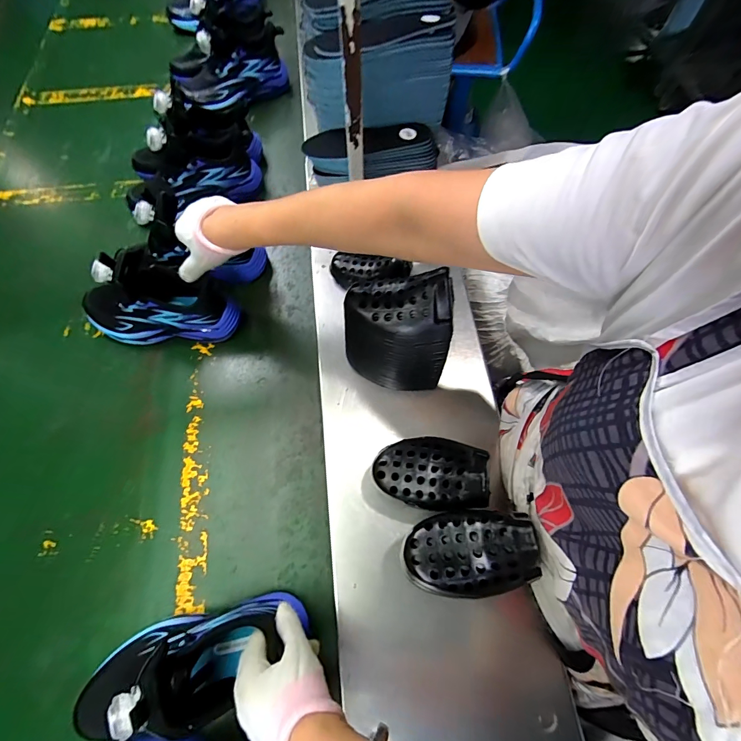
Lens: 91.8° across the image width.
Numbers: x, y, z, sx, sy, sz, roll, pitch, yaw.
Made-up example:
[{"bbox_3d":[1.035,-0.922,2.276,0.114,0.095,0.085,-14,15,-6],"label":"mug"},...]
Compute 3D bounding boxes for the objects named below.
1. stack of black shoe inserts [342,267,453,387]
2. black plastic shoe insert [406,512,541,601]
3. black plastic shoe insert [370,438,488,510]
[{"bbox_3d":[0.031,-0.043,0.457,0.124,0.174,0.088,6,66,1],"label":"stack of black shoe inserts"},{"bbox_3d":[0.096,0.172,0.337,0.120,0.048,0.074,-7,66,-5],"label":"black plastic shoe insert"},{"bbox_3d":[0.067,0.107,0.397,0.123,0.040,0.079,6,55,21],"label":"black plastic shoe insert"}]

